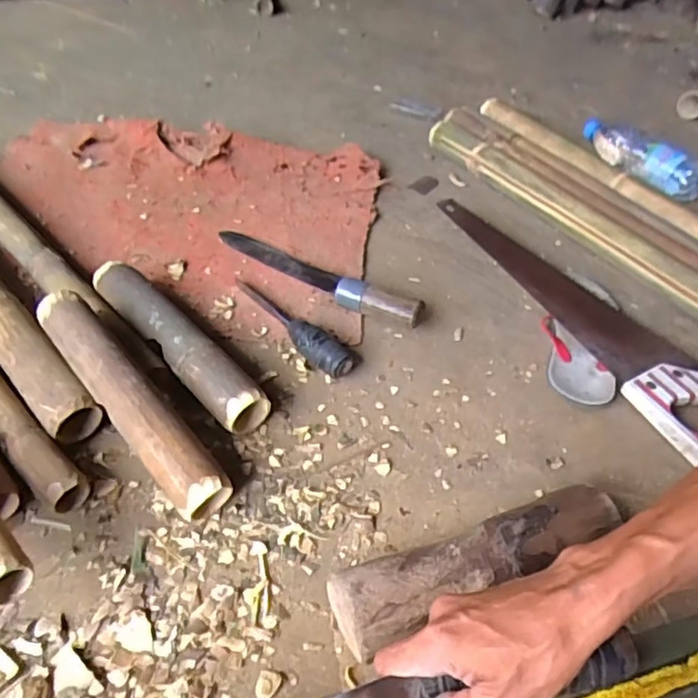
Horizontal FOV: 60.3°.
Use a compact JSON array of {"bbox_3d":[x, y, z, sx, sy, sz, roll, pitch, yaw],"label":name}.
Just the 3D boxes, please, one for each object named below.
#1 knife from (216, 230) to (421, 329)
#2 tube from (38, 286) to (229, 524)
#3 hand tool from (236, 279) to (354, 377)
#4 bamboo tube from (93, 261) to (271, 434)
[{"bbox_3d":[-0.045,-0.108,0.798,0.330,0.050,0.048,29,50,21],"label":"knife"},{"bbox_3d":[-0.215,0.047,0.584,0.049,0.041,0.274,-33,69,-32],"label":"tube"},{"bbox_3d":[-0.067,-0.034,0.737,0.039,0.034,0.206,-25,53,-27],"label":"hand tool"},{"bbox_3d":[-0.196,-0.011,0.676,0.055,0.055,0.278,-33,57,-32],"label":"bamboo tube"}]

